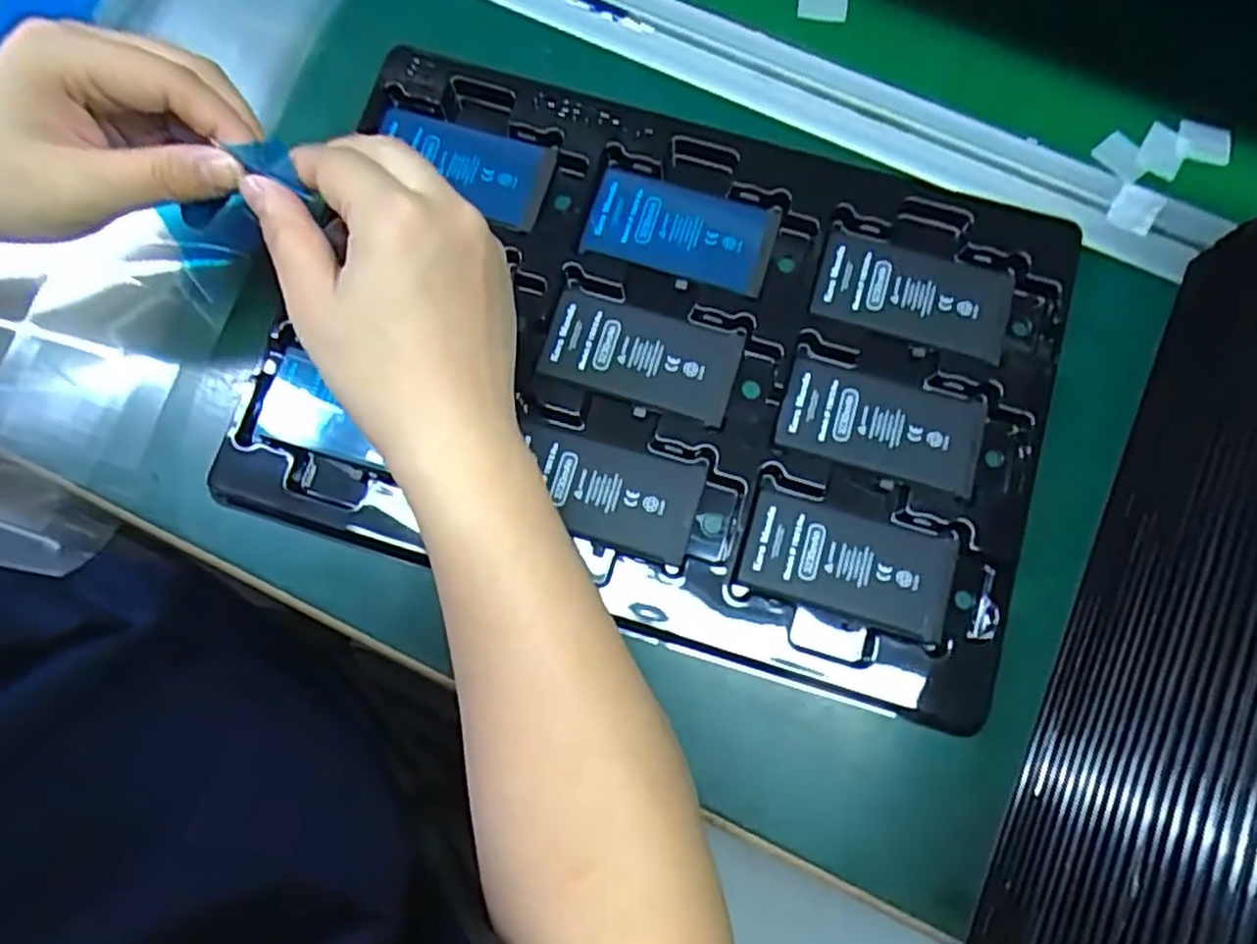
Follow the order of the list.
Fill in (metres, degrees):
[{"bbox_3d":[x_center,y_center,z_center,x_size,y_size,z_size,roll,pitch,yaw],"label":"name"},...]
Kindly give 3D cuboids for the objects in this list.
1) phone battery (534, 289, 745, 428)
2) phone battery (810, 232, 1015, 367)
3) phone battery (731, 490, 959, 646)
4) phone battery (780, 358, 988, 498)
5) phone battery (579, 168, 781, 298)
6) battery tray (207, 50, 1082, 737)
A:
[{"bbox_3d":[0.005,-0.051,0.332,0.084,0.005,0.043,16,77,3],"label":"phone battery"},{"bbox_3d":[0.127,-0.079,0.334,0.085,0.007,0.041,17,77,4],"label":"phone battery"},{"bbox_3d":[0.090,0.039,0.312,0.085,0.007,0.044,16,77,3],"label":"phone battery"},{"bbox_3d":[0.108,-0.021,0.322,0.084,0.005,0.045,16,77,4],"label":"phone battery"},{"bbox_3d":[0.024,-0.111,0.343,0.084,0.008,0.045,17,77,4],"label":"phone battery"},{"bbox_3d":[0.013,-0.049,0.328,0.330,0.023,0.227,18,77,4],"label":"battery tray"}]

